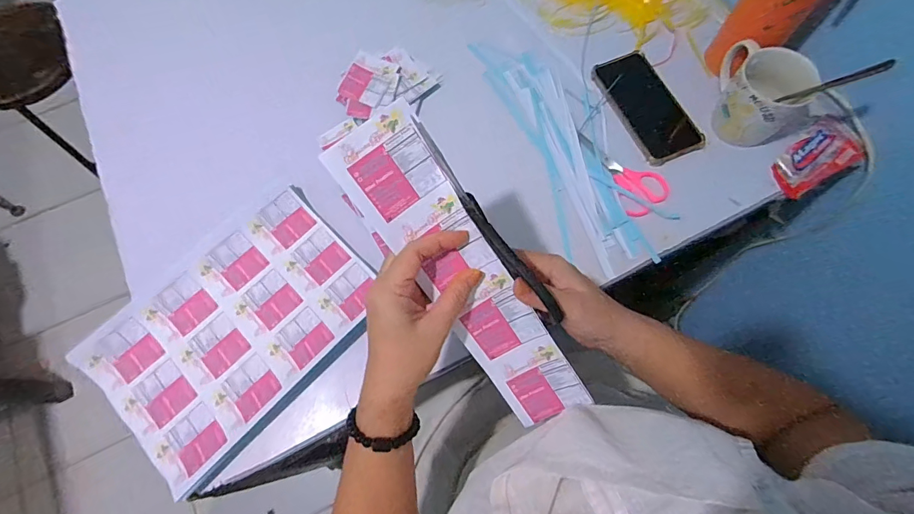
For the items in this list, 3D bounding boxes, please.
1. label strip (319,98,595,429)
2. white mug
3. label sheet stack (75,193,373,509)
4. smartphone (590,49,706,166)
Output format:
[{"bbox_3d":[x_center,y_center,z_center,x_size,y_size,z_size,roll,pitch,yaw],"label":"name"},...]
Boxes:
[{"bbox_3d":[0.011,0.019,0.351,0.071,0.018,0.282,-35,103,2],"label":"label strip"},{"bbox_3d":[0.362,-0.194,0.537,0.119,0.092,0.090,43,77,13],"label":"white mug"},{"bbox_3d":[-0.247,0.075,0.500,0.296,0.016,0.208,-43,76,-12],"label":"label sheet stack"},{"bbox_3d":[0.247,-0.199,0.573,0.077,0.012,0.162,-24,73,-7],"label":"smartphone"}]

